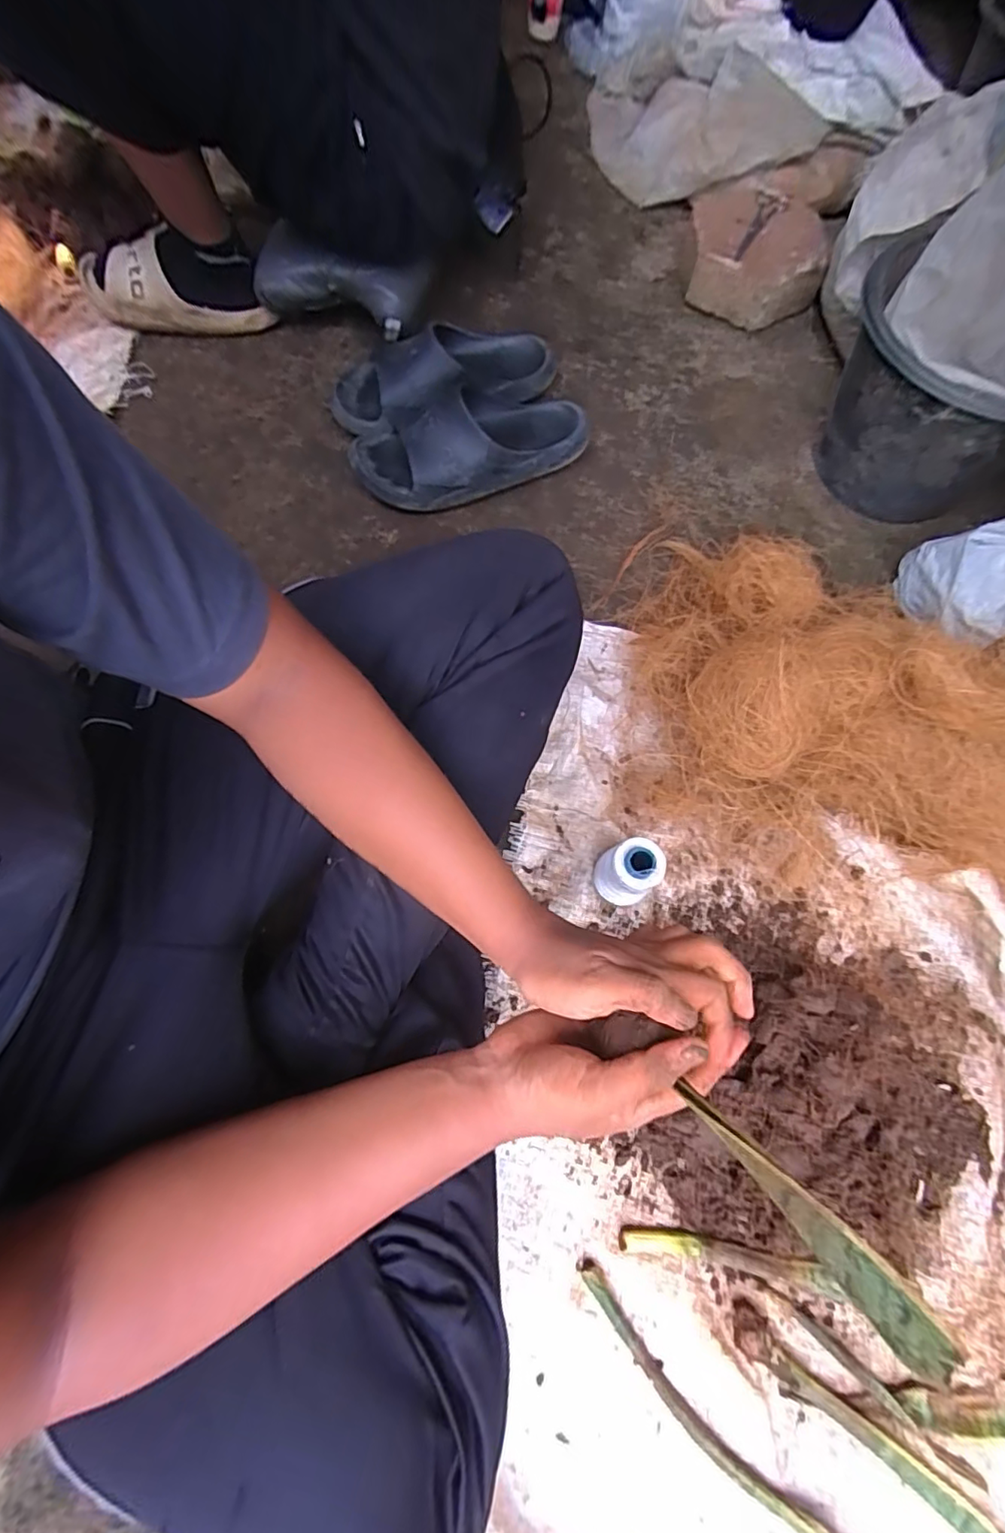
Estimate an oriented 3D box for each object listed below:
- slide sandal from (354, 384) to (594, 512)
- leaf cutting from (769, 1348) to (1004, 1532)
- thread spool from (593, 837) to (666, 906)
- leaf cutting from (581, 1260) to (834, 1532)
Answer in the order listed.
[{"bbox_3d":[-0.040,-0.407,0.717,0.294,0.079,0.126,-10,72,-5],"label":"slide sandal"},{"bbox_3d":[0.323,0.552,0.425,0.267,0.029,0.029,37,74,10],"label":"leaf cutting"},{"bbox_3d":[0.116,0.101,0.525,0.045,0.115,0.049,1,71,-2],"label":"thread spool"},{"bbox_3d":[0.189,0.532,0.432,0.329,0.031,0.036,39,74,10],"label":"leaf cutting"}]

